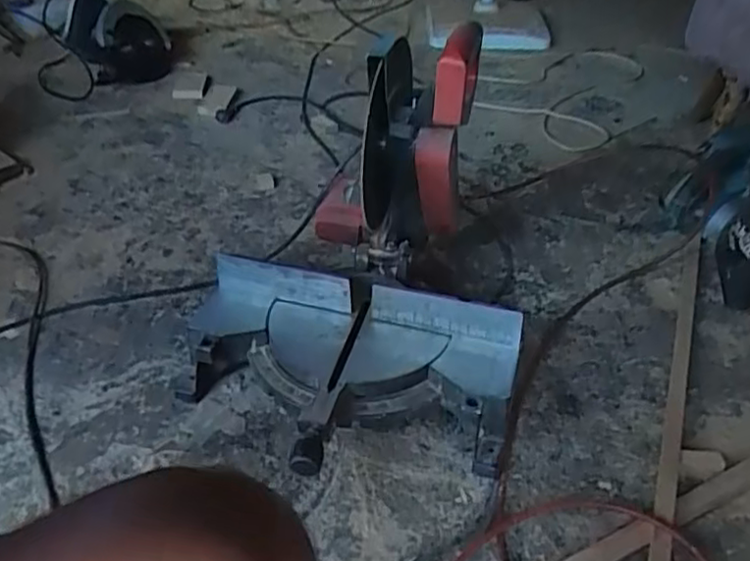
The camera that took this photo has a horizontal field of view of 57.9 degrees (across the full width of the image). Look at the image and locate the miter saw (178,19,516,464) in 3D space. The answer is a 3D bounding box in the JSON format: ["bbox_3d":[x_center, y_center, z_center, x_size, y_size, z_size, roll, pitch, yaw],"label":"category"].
[{"bbox_3d":[-0.047,-0.054,0.903,0.468,0.444,0.395,4,38,4],"label":"miter saw"}]

